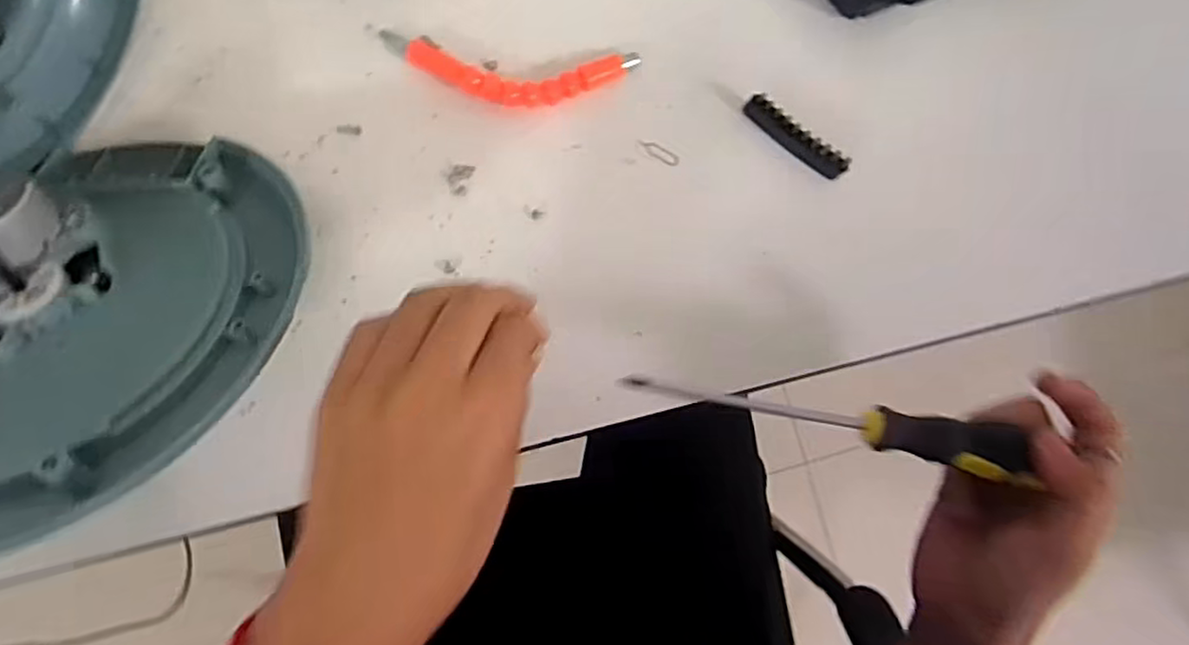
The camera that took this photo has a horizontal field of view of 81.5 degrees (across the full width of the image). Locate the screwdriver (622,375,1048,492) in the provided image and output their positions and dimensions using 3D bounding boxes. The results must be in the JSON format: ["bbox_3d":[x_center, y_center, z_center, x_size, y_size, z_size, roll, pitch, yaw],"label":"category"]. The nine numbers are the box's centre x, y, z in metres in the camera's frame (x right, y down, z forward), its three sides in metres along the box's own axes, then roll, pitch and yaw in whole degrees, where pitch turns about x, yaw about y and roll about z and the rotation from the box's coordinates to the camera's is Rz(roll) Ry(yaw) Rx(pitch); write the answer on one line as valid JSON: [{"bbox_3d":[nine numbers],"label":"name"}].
[{"bbox_3d":[0.114,0.050,0.357,0.200,0.019,0.023,9,84,18],"label":"screwdriver"}]

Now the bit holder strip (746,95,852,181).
[{"bbox_3d":[0.129,-0.119,0.444,0.075,0.017,0.014,36,79,-2],"label":"bit holder strip"}]

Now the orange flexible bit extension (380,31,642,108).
[{"bbox_3d":[-0.052,-0.155,0.430,0.156,0.015,0.041,3,82,-8],"label":"orange flexible bit extension"}]

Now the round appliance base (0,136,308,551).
[{"bbox_3d":[-0.246,-0.011,0.302,0.207,0.047,0.236,32,61,15],"label":"round appliance base"}]

